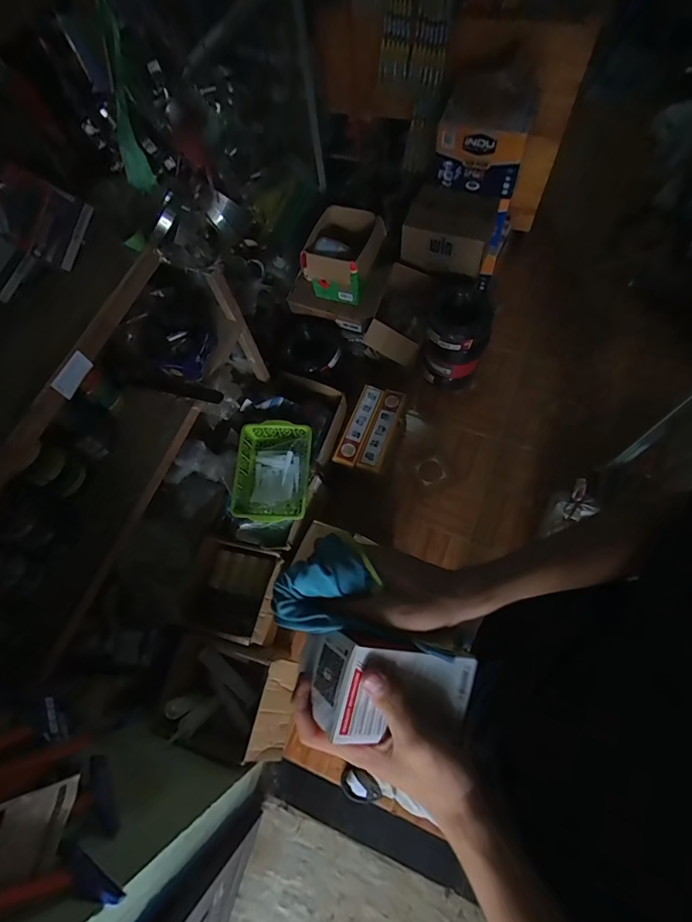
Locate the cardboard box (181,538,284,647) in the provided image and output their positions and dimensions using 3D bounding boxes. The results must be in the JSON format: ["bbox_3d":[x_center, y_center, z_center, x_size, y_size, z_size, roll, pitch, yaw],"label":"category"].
[{"bbox_3d":[-0.324,0.380,1.279,0.238,0.174,0.241,12,69,10],"label":"cardboard box"}]

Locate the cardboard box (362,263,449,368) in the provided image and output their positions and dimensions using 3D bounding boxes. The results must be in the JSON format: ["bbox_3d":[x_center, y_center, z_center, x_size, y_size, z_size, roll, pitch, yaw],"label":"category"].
[{"bbox_3d":[0.205,-0.512,1.507,0.186,0.151,0.245,23,72,8],"label":"cardboard box"}]

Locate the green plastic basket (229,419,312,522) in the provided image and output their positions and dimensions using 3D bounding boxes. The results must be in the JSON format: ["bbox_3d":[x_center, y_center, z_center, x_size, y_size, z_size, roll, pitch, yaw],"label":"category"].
[{"bbox_3d":[-0.219,0.037,1.291,0.214,0.093,0.297,0,67,6],"label":"green plastic basket"}]

